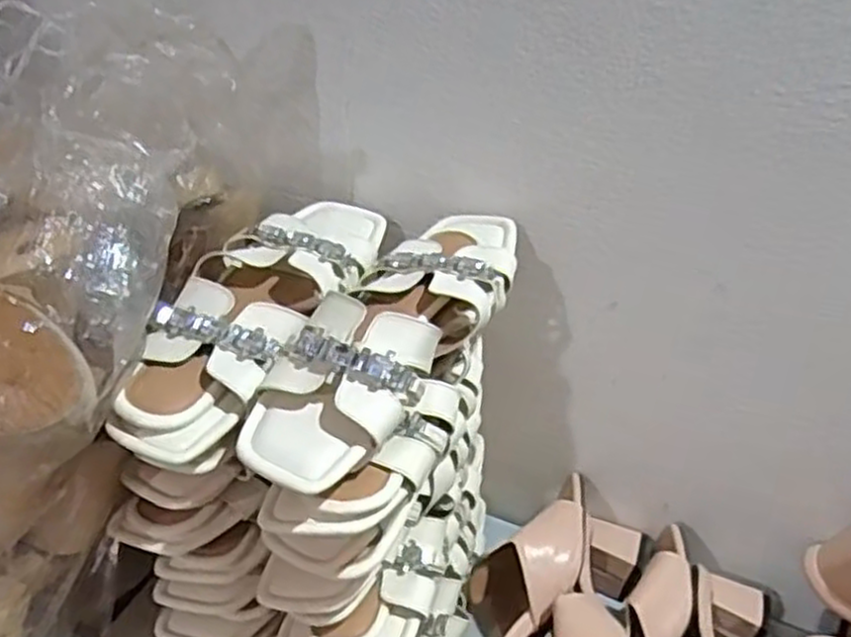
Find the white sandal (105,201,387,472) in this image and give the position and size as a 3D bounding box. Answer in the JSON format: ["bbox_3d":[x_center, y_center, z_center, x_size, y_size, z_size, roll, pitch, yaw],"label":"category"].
[{"bbox_3d":[-0.113,-0.012,0.523,0.105,0.040,0.255,19,49,16],"label":"white sandal"}]

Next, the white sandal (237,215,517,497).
[{"bbox_3d":[-0.017,0.006,0.491,0.101,0.060,0.254,24,37,22],"label":"white sandal"}]

